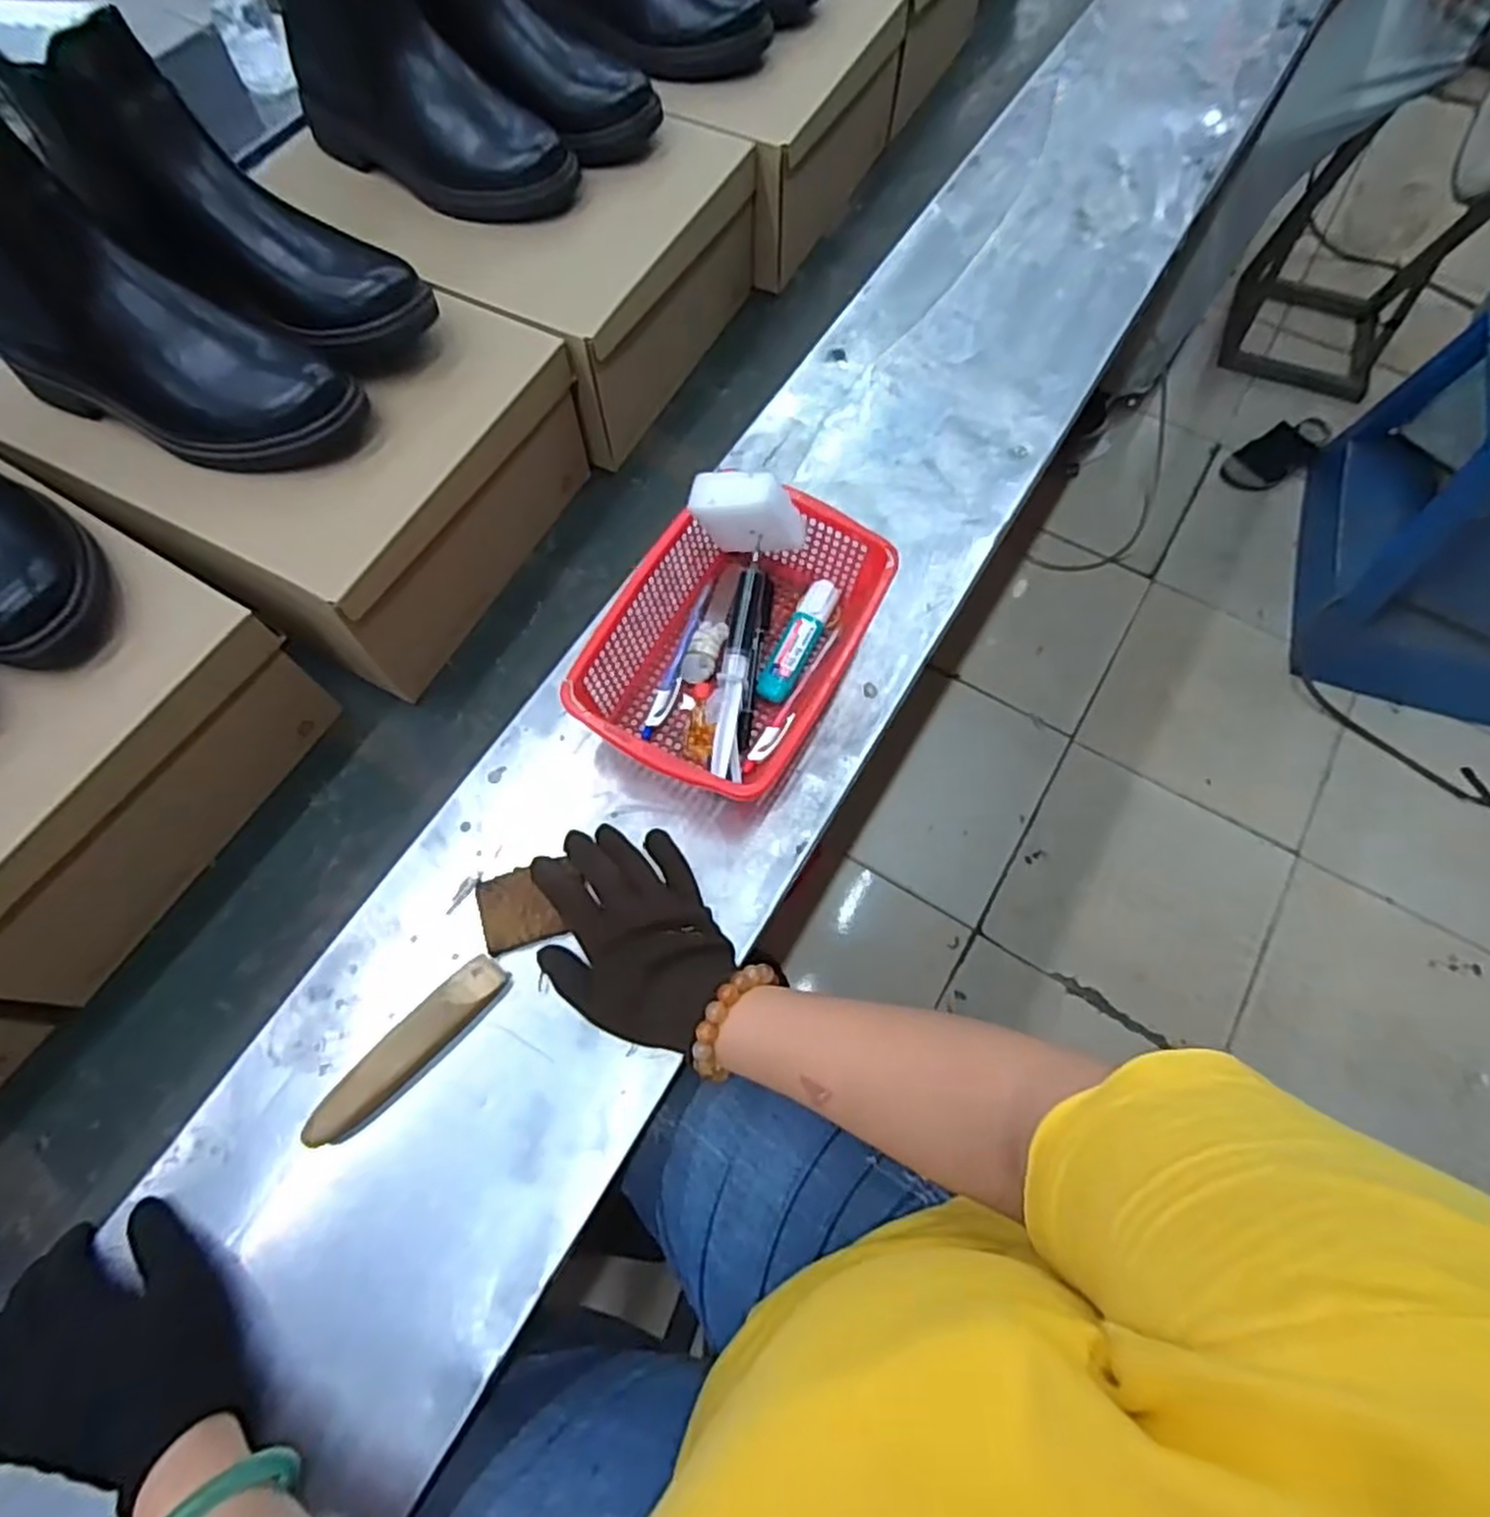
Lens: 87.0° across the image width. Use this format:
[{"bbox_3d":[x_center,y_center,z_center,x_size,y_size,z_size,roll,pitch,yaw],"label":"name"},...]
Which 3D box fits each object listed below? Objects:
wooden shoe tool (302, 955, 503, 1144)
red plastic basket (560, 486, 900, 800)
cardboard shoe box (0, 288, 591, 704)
[{"bbox_3d":[-0.201,0.173,0.469,0.026,0.016,0.133,41,71,12],"label":"wooden shoe tool"},{"bbox_3d":[-0.009,-0.078,0.550,0.155,0.075,0.222,30,69,8],"label":"red plastic basket"},{"bbox_3d":[-0.329,-0.233,0.595,0.330,0.148,0.270,27,68,7],"label":"cardboard shoe box"}]

